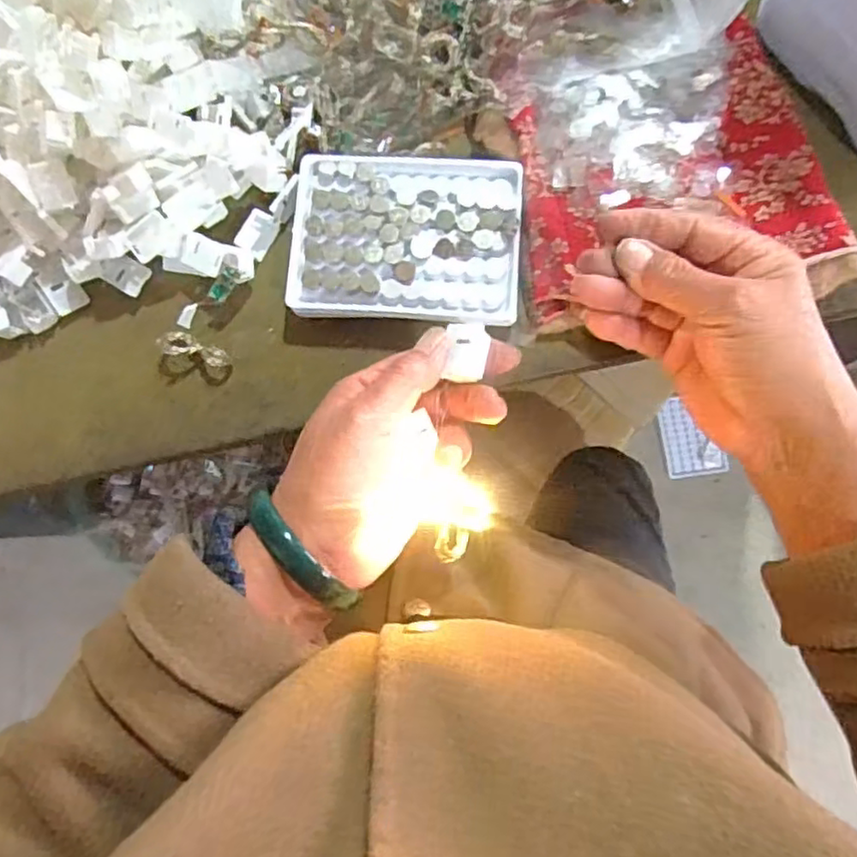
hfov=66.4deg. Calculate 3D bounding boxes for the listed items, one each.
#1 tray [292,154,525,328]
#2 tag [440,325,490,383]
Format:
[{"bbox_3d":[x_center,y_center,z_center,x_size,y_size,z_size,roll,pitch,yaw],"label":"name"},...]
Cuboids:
[{"bbox_3d":[-0.013,-0.111,0.377,0.128,0.012,0.097,4,83,4],"label":"tray"},{"bbox_3d":[0.017,-0.037,0.305,0.017,0.005,0.025,11,84,5],"label":"tag"}]

